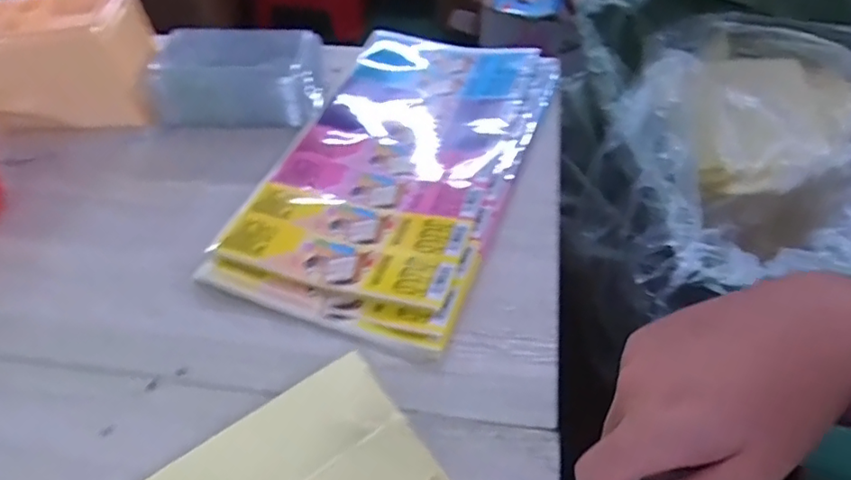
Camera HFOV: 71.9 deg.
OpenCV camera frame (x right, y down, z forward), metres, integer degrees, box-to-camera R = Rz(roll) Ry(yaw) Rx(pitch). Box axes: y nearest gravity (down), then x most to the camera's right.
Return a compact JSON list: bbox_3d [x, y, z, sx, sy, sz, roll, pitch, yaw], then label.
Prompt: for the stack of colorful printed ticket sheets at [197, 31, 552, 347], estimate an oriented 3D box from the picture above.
[{"bbox_3d":[-0.013,-0.084,0.502,0.192,0.024,0.373,13,48,13],"label":"stack of colorful printed ticket sheets"}]

